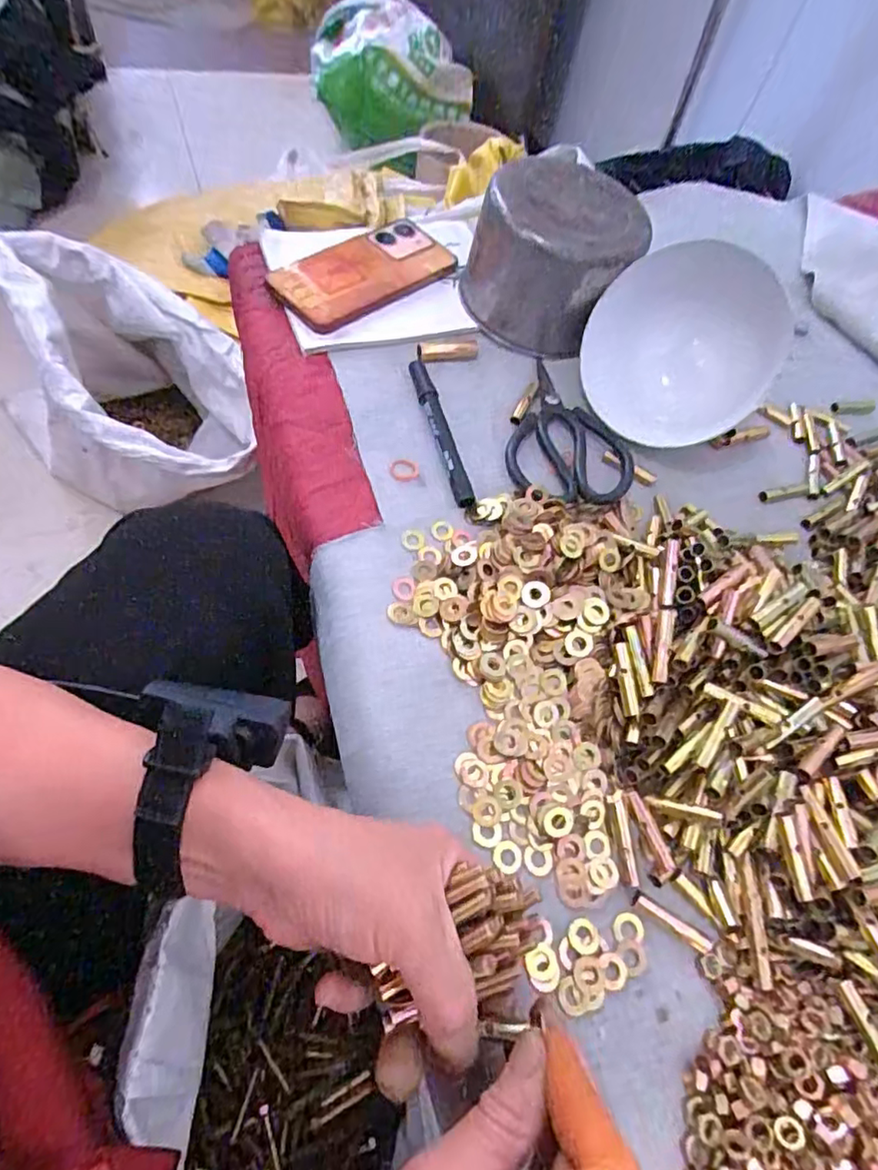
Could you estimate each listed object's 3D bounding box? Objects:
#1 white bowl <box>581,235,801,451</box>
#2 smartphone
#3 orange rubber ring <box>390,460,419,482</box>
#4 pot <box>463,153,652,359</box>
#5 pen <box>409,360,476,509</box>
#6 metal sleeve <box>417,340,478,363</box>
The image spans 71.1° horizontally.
[{"bbox_3d":[0.185,-0.181,0.480,0.141,0.155,0.047,22,37,5],"label":"white bowl"},{"bbox_3d":[-0.064,-0.273,0.536,0.159,0.011,0.080,-38,87,-22],"label":"smartphone"},{"bbox_3d":[-0.026,-0.085,0.457,0.022,0.005,0.018,-3,62,-6],"label":"orange rubber ring"},{"bbox_3d":[0.094,-0.276,0.525,0.142,0.101,0.117,10,63,1],"label":"pot"},{"bbox_3d":[0.002,-0.117,0.470,0.015,0.018,0.138,-14,63,-11],"label":"pen"},{"bbox_3d":[0.008,-0.195,0.517,0.055,0.016,0.016,-16,64,-13],"label":"metal sleeve"}]

